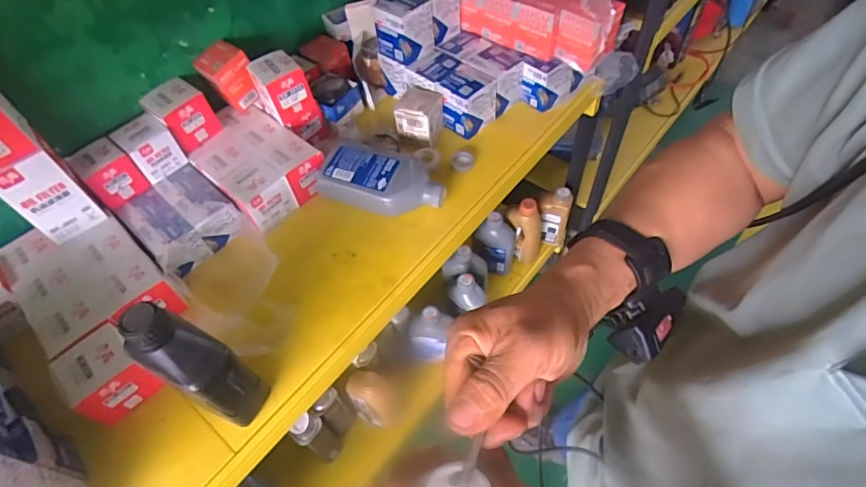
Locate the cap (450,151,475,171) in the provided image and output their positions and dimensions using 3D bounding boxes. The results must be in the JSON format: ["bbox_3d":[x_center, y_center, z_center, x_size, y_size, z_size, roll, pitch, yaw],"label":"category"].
[{"bbox_3d":[0.055,-0.153,0.894,0.041,0.014,0.044,-2,54,3],"label":"cap"}]

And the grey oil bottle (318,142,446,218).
[{"bbox_3d":[-0.087,-0.108,0.853,0.227,0.080,0.117,20,58,19],"label":"grey oil bottle"}]

